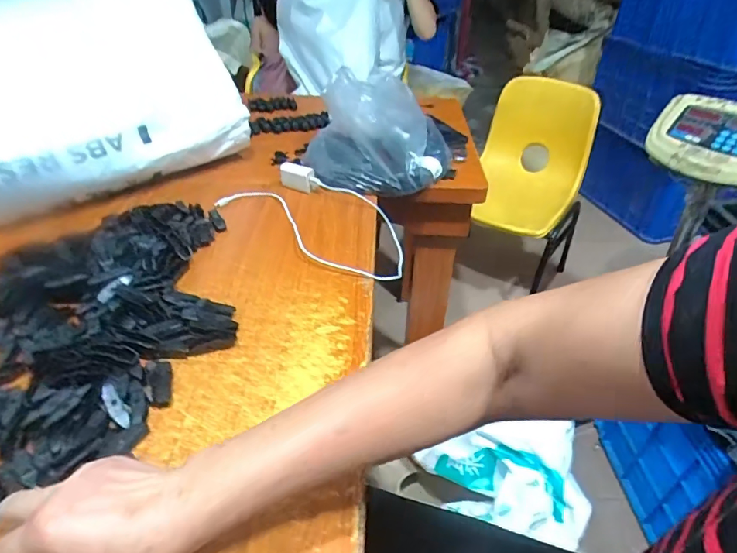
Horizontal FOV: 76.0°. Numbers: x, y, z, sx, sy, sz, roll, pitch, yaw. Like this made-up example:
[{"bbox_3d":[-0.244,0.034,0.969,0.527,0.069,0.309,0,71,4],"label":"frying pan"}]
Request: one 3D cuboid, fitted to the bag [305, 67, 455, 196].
[{"bbox_3d":[0.019,-0.246,0.808,0.239,0.150,0.187,5,39,5],"label":"bag"}]

